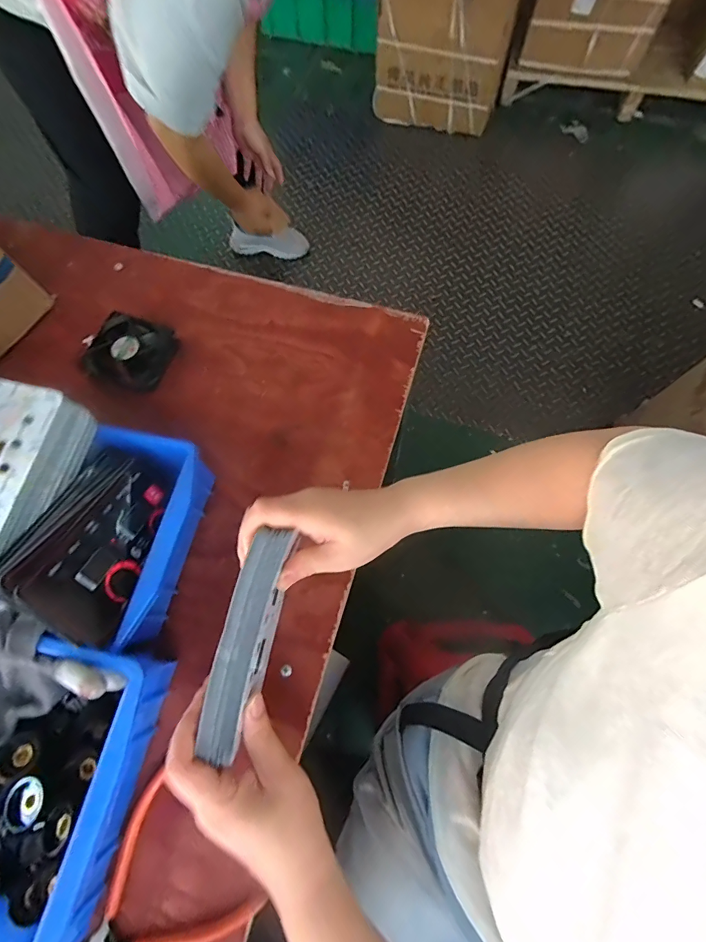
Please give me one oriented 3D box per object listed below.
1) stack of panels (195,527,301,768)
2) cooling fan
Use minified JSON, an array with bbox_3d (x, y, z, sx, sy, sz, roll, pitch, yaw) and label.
[{"bbox_3d":[-0.072,0.117,0.298,0.030,0.045,0.145,11,72,5],"label":"stack of panels"},{"bbox_3d":[-0.248,-0.133,0.472,0.079,0.027,0.079,21,74,8],"label":"cooling fan"}]

